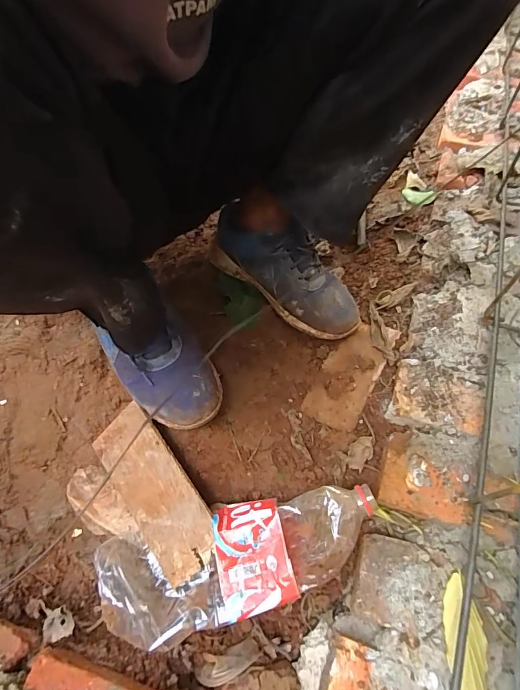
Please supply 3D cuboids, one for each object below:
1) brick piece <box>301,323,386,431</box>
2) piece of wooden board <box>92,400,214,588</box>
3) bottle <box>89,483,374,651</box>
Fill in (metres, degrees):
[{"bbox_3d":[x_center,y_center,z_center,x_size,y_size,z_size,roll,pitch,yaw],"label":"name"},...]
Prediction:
[{"bbox_3d":[0.122,0.037,0.536,0.076,0.012,0.156,16,67,32],"label":"brick piece"},{"bbox_3d":[-0.123,0.162,0.442,0.084,0.008,0.196,-44,65,6],"label":"piece of wooden board"},{"bbox_3d":[-0.022,0.209,0.390,0.290,0.064,0.107,-20,62,1],"label":"bottle"}]

